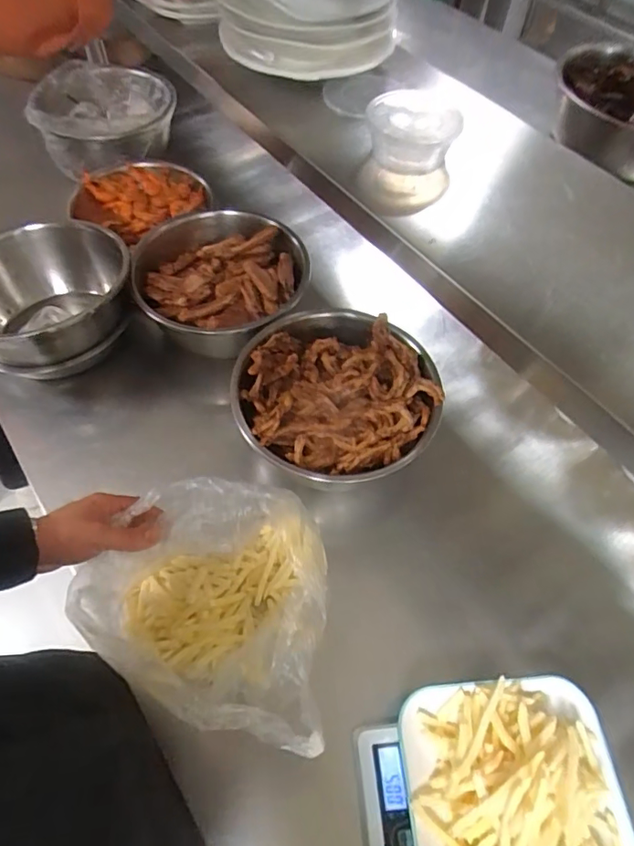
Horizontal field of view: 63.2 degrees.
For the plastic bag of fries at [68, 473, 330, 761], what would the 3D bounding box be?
[{"bbox_3d":[-0.116,0.185,0.542,0.250,0.151,0.220,10,58,4],"label":"plastic bag of fries"}]

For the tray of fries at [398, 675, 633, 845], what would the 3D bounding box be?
[{"bbox_3d":[0.192,0.344,0.465,0.203,0.068,0.201,-3,58,-5],"label":"tray of fries"}]

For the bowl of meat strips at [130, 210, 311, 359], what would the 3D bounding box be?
[{"bbox_3d":[-0.150,-0.216,0.814,0.265,0.108,0.265,-5,59,-6],"label":"bowl of meat strips"}]

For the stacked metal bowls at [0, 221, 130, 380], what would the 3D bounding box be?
[{"bbox_3d":[-0.404,-0.168,0.789,0.258,0.153,0.233,-29,64,-19],"label":"stacked metal bowls"}]

